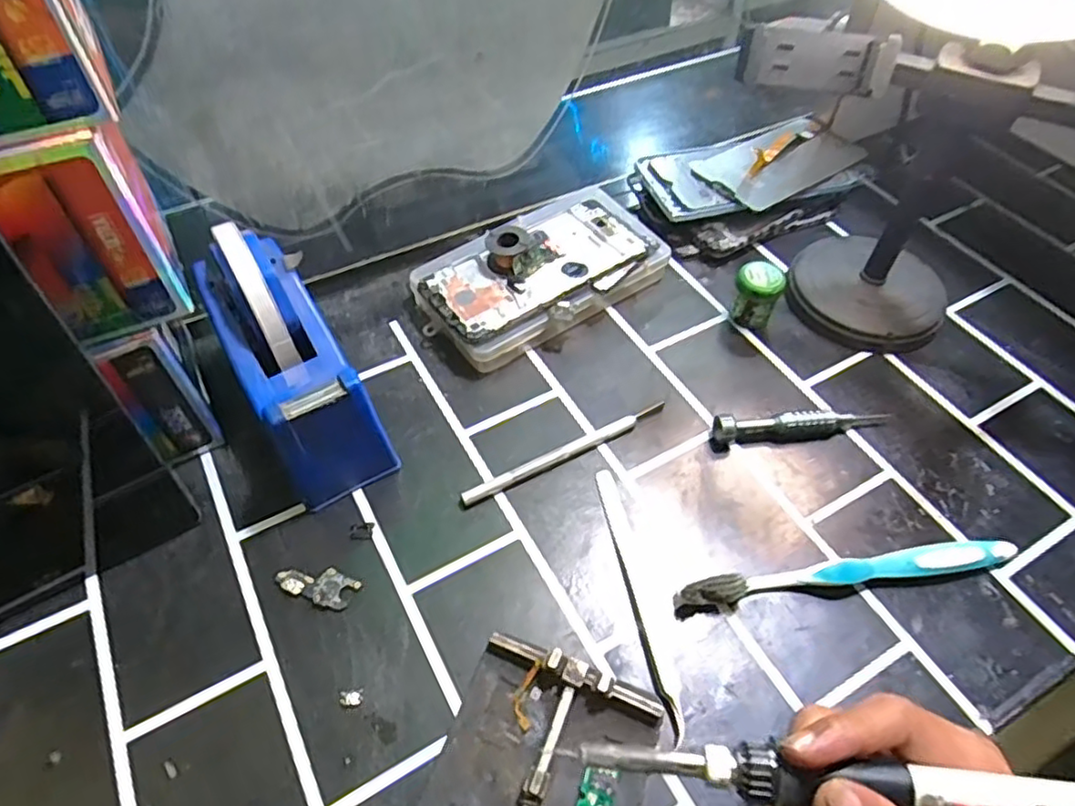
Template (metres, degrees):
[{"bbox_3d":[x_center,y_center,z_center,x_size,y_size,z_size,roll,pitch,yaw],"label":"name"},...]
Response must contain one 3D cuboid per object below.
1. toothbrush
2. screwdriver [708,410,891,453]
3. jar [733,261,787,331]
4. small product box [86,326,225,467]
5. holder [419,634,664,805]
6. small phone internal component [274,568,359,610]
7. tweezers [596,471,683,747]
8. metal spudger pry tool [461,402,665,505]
[{"bbox_3d":[0.163,0.090,0.345,0.185,0.016,0.015,-7,53,-6],"label":"toothbrush"},{"bbox_3d":[0.165,0.014,0.407,0.111,0.018,0.017,-5,53,-5],"label":"screwdriver"},{"bbox_3d":[0.152,-0.074,0.457,0.030,0.045,0.027,23,56,16],"label":"jar"},{"bbox_3d":[-0.206,-0.002,0.361,0.032,0.096,0.016,-30,59,-22],"label":"small product box"},{"bbox_3d":[-0.004,0.173,0.276,0.087,0.022,0.123,18,54,12],"label":"holder"},{"bbox_3d":[-0.116,0.094,0.345,0.043,0.004,0.019,17,54,12],"label":"small phone internal component"},{"bbox_3d":[0.053,0.097,0.343,0.012,0.005,0.142,-8,53,-7],"label":"tweezers"},{"bbox_3d":[0.018,0.029,0.394,0.135,0.008,0.009,-23,57,-18],"label":"metal spudger pry tool"}]

